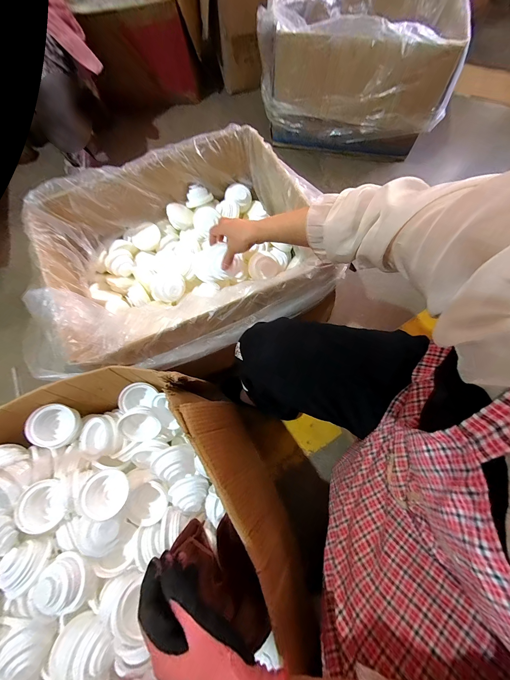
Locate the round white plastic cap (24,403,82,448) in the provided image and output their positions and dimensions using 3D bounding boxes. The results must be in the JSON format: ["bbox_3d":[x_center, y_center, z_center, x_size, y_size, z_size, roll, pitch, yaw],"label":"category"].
[{"bbox_3d":[-0.385,0.166,0.511,0.087,0.043,0.078,45,56,-21],"label":"round white plastic cap"}]

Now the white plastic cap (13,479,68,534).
[{"bbox_3d":[-0.357,0.280,0.452,0.079,0.046,0.077,-10,82,-39],"label":"white plastic cap"}]

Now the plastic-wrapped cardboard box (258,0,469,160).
[{"bbox_3d":[0.366,-1.009,0.981,0.655,0.344,0.451,9,71,6],"label":"plastic-wrapped cardboard box"}]

